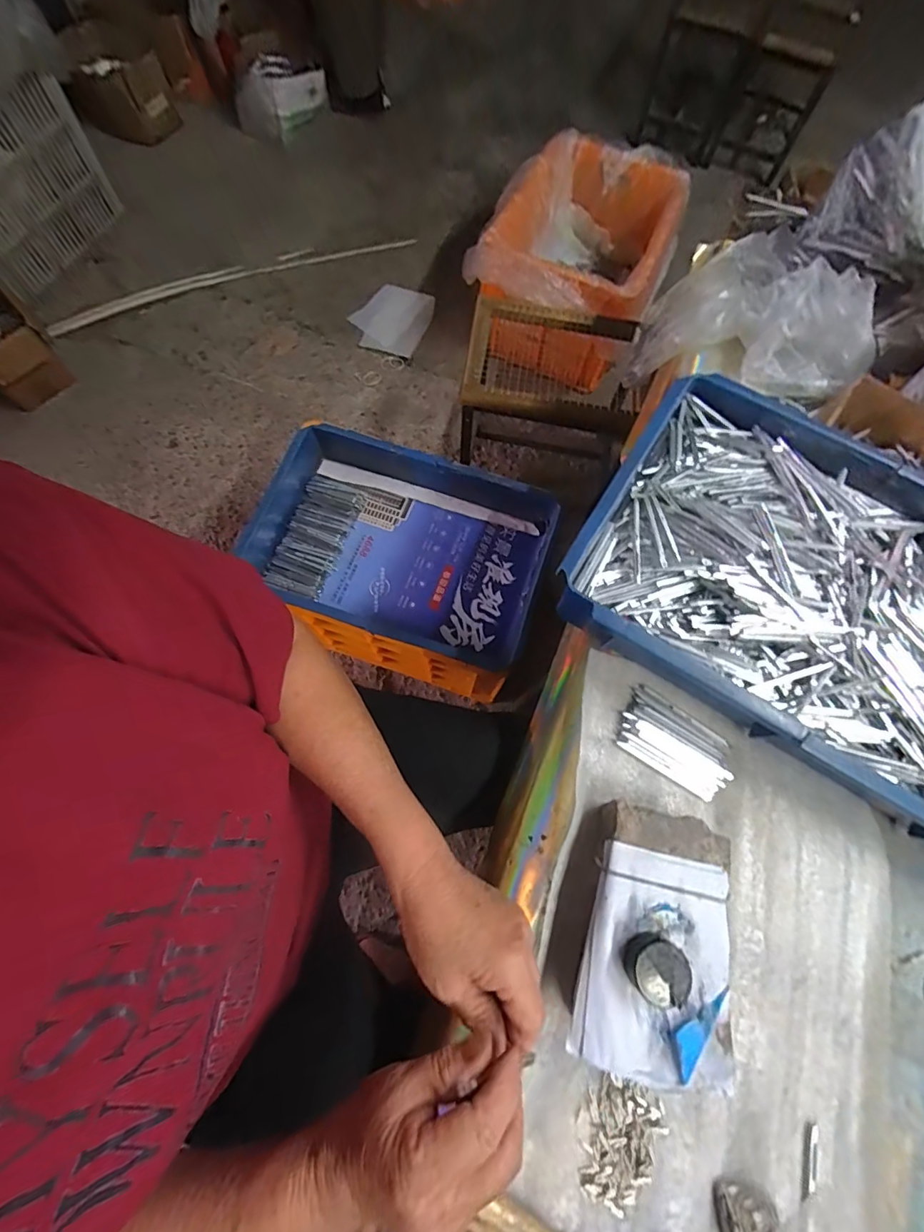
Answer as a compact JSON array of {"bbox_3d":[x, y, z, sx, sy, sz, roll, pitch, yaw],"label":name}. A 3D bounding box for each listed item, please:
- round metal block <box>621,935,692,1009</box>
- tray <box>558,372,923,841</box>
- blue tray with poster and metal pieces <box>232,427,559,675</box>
[{"bbox_3d":[0.134,0.243,0.327,0.037,0.021,0.039,1,71,-2],"label":"round metal block"},{"bbox_3d":[0.322,-0.014,0.420,0.426,0.070,0.290,31,73,8],"label":"tray"},{"bbox_3d":[-0.098,-0.106,0.739,0.444,0.103,0.286,16,71,3],"label":"blue tray with poster and metal pieces"}]

